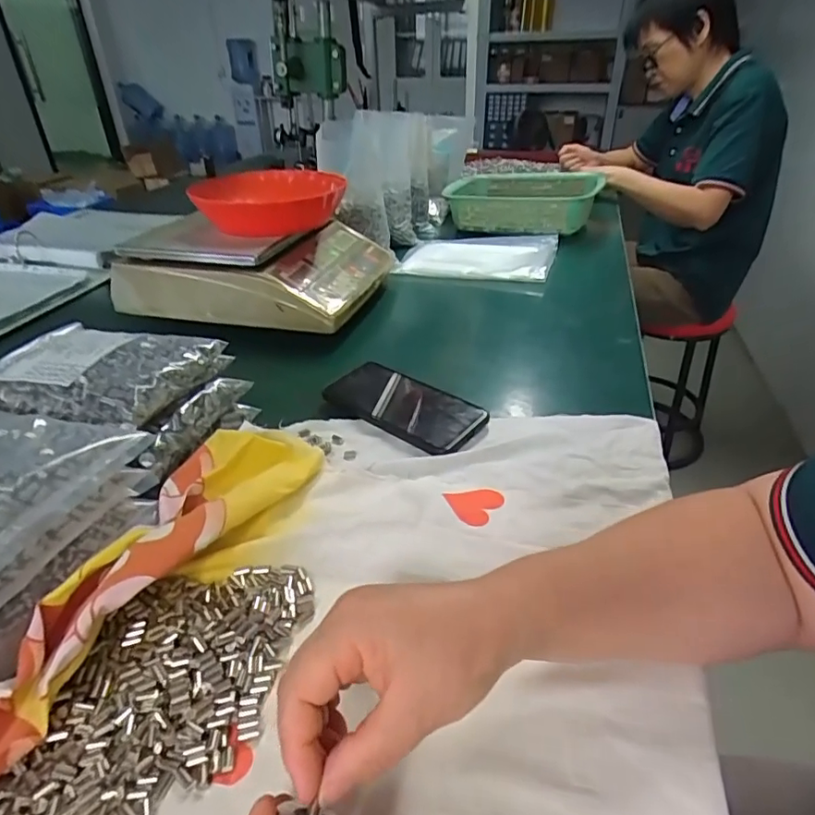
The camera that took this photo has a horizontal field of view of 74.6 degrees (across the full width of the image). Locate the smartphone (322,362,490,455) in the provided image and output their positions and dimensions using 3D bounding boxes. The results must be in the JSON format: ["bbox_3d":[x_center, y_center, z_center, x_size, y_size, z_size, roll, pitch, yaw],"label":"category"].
[{"bbox_3d":[-0.004,-0.005,0.532,0.163,0.013,0.075,26,42,34],"label":"smartphone"}]

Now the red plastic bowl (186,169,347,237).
[{"bbox_3d":[-0.191,-0.284,0.749,0.206,0.058,0.167,8,34,12],"label":"red plastic bowl"}]

